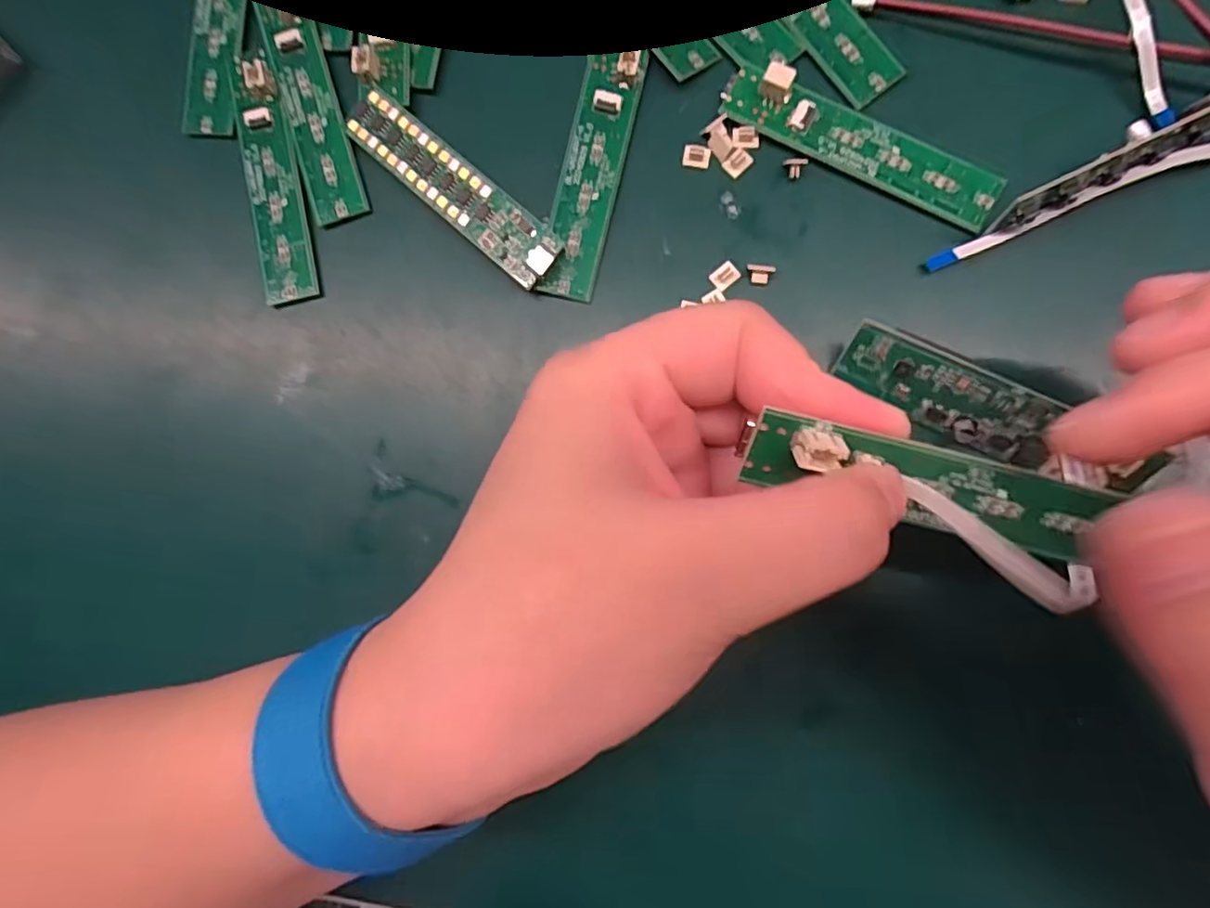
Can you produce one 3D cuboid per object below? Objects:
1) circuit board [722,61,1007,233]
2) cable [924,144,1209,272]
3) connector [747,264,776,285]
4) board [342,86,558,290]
[{"bbox_3d":[0.074,-0.090,0.183,0.082,0.009,0.018,29,89,7],"label":"circuit board"},{"bbox_3d":[0.146,-0.074,0.176,0.113,0.009,0.009,-17,84,4],"label":"cable"},{"bbox_3d":[0.046,-0.053,0.187,0.008,0.004,0.006,6,86,6],"label":"connector"},{"bbox_3d":[-0.046,-0.082,0.192,0.081,0.004,0.017,42,98,8],"label":"board"}]

